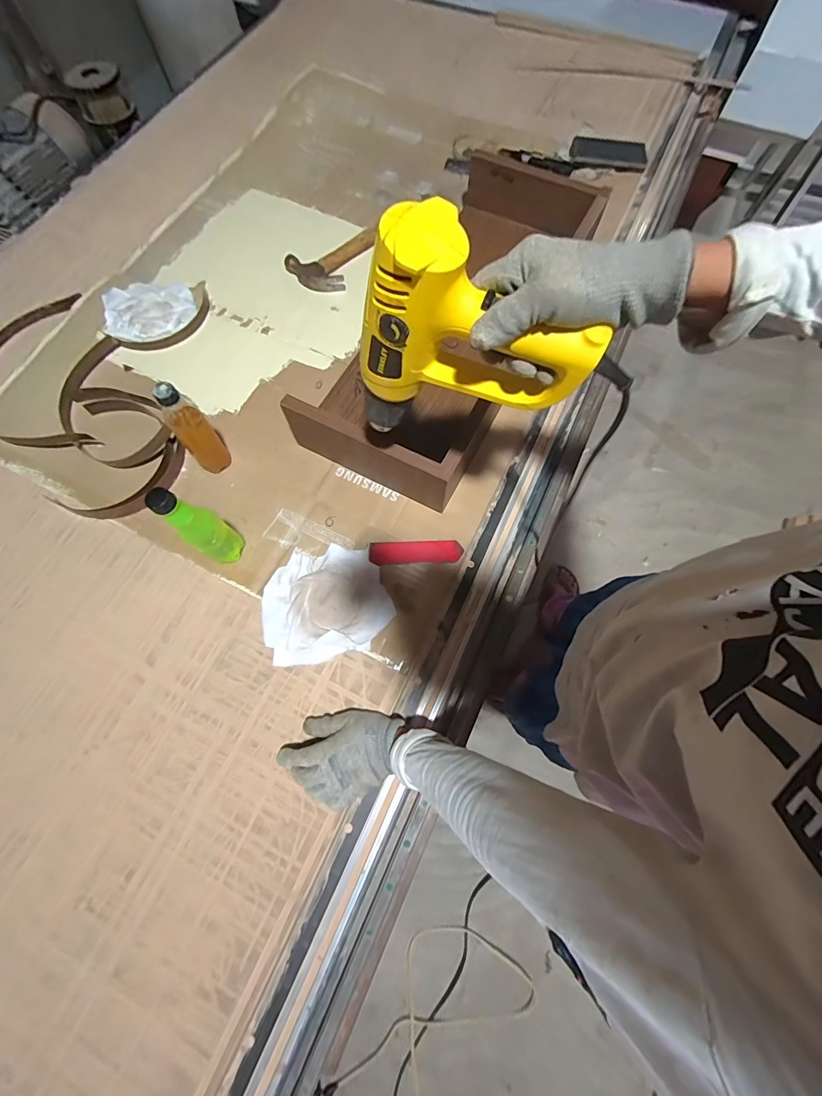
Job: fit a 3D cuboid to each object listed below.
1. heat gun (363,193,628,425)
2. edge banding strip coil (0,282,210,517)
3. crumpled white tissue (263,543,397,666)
[{"bbox_3d":[0.071,-0.181,0.395,0.236,0.208,0.068,16,71,5],"label":"heat gun"},{"bbox_3d":[-0.629,-0.304,0.761,0.415,0.037,0.516,0,71,-1],"label":"edge banding strip coil"},{"bbox_3d":[-0.130,0.084,0.637,0.190,0.024,0.169,-6,71,-3],"label":"crumpled white tissue"}]

